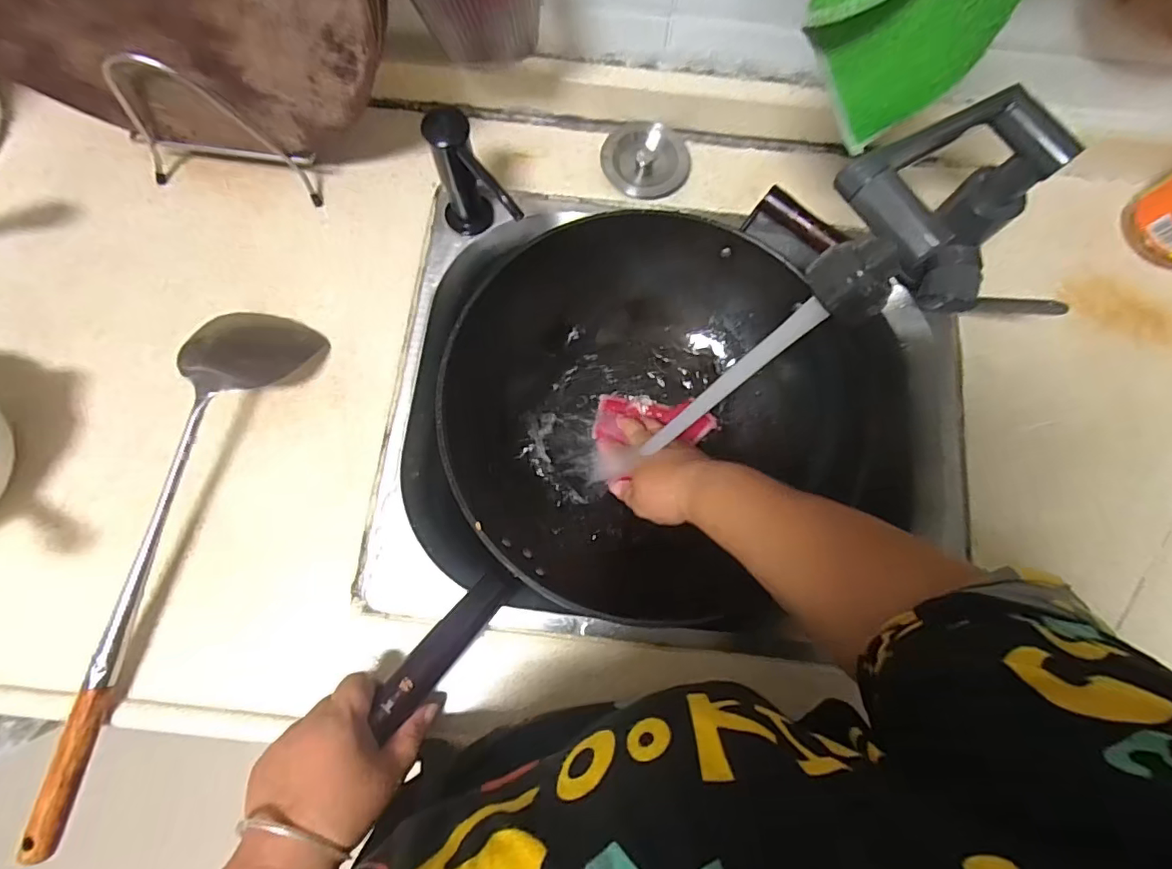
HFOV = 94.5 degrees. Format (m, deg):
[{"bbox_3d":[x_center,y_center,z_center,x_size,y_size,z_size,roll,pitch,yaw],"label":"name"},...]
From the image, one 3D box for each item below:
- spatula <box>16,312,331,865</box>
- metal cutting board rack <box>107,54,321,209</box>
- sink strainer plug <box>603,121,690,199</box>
[{"bbox_3d":[-0.340,0.088,0.413,0.092,0.050,0.423,18,76,3],"label":"spatula"},{"bbox_3d":[-0.336,-0.272,0.465,0.163,0.142,0.043,10,75,1],"label":"metal cutting board rack"},{"bbox_3d":[0.061,-0.273,0.532,0.088,0.025,0.072,-2,77,-1],"label":"sink strainer plug"}]

